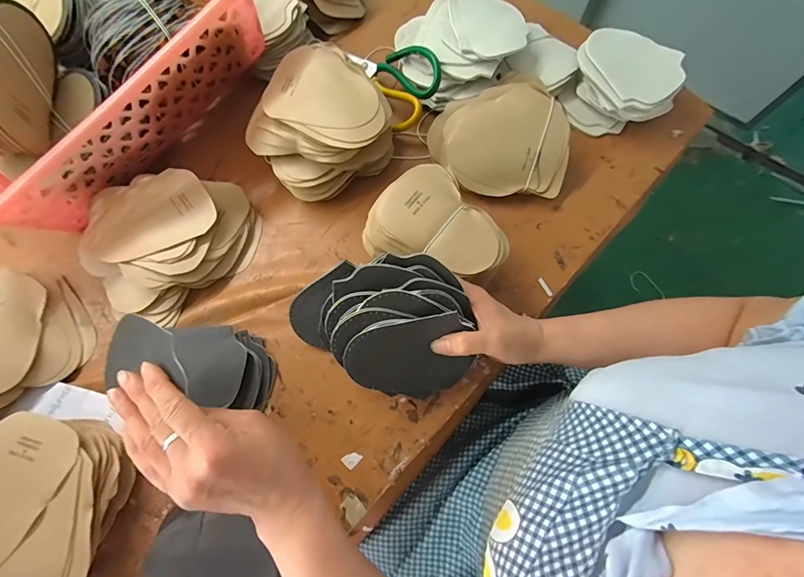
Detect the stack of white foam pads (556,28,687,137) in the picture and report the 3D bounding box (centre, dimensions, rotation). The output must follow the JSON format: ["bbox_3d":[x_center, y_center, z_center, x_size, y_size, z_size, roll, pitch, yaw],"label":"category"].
[{"bbox_3d":[0.295,-0.275,0.499,0.135,0.067,0.119,25,74,8],"label":"stack of white foam pads"}]

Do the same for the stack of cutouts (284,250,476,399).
[{"bbox_3d":[-0.020,0.038,0.360,0.171,0.091,0.118,2,72,1],"label":"stack of cutouts"}]

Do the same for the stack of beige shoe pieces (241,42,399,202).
[{"bbox_3d":[-0.096,-0.193,0.445,0.155,0.086,0.147,-37,75,-10],"label":"stack of beige shoe pieces"}]

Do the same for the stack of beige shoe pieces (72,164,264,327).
[{"bbox_3d":[-0.282,-0.062,0.448,0.166,0.047,0.197,40,77,12],"label":"stack of beige shoe pieces"}]

